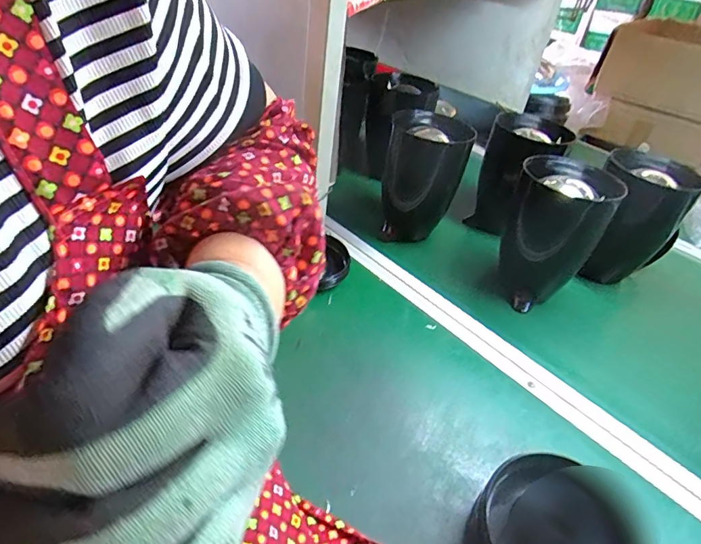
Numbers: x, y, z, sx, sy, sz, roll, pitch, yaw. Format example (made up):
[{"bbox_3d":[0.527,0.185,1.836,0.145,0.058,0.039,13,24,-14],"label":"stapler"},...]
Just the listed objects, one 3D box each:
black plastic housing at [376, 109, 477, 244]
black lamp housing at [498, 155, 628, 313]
[{"bbox_3d":[0.113,-0.149,0.729,0.116,0.181,0.101,13,37,4],"label":"black plastic housing"},{"bbox_3d":[0.276,-0.047,0.646,0.120,0.198,0.133,25,39,19],"label":"black lamp housing"}]

